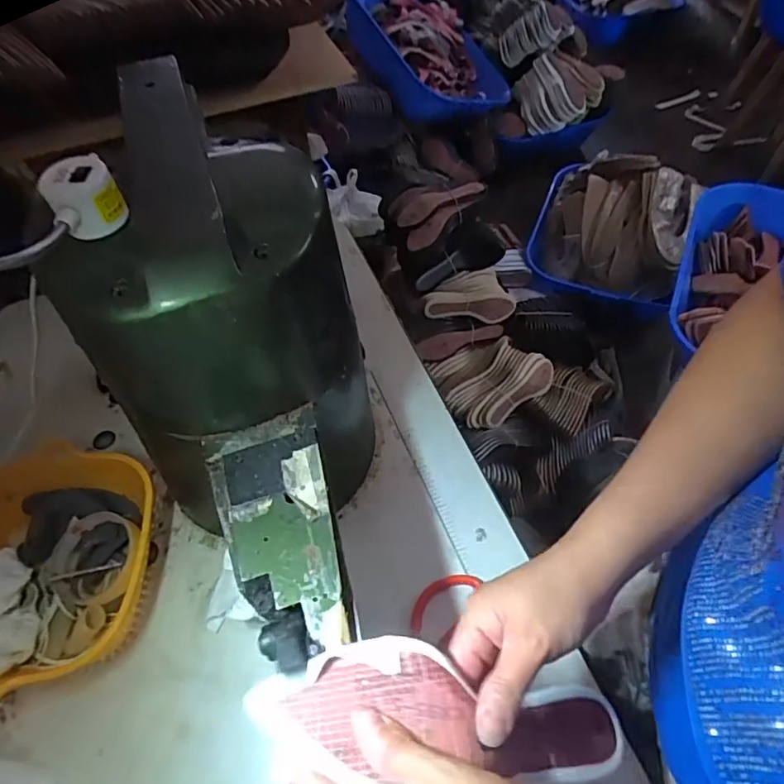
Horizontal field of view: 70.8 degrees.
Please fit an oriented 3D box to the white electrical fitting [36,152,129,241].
[{"bbox_3d":[-0.185,-0.117,0.333,0.039,0.034,0.035,-30,58,-16],"label":"white electrical fitting"}]

